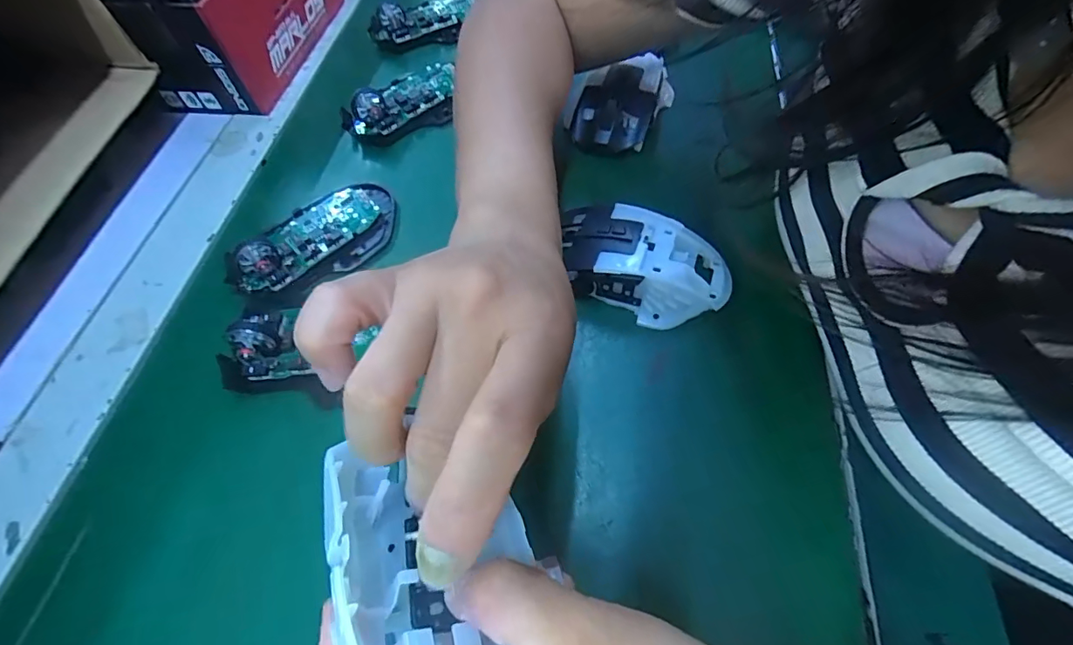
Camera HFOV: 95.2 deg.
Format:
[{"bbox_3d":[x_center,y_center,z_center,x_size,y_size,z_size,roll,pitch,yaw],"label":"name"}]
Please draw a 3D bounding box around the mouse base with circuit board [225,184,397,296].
[{"bbox_3d":[-0.152,-0.060,0.333,0.115,0.026,0.069,-36,63,-17],"label":"mouse base with circuit board"}]

